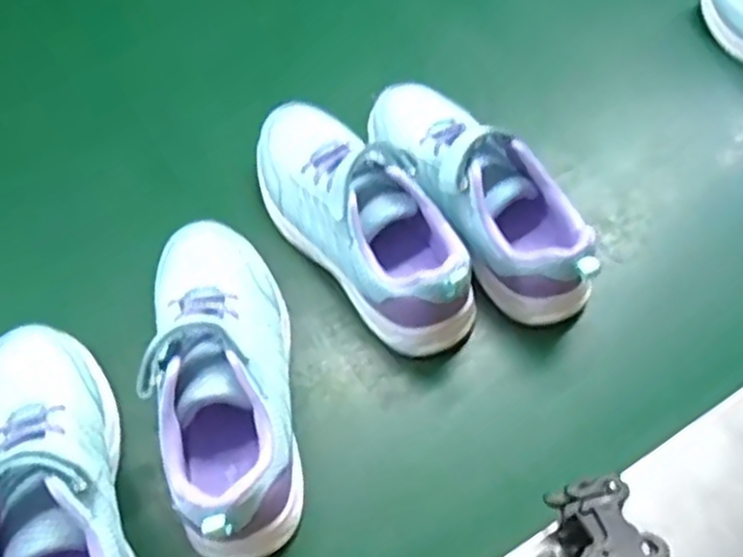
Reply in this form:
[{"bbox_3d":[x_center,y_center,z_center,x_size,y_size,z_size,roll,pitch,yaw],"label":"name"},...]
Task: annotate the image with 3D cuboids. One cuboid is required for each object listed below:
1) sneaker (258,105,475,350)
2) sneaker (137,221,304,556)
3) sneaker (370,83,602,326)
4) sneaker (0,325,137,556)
[{"bbox_3d":[-0.009,-0.050,0.549,0.085,0.082,0.230,-36,68,-19],"label":"sneaker"},{"bbox_3d":[-0.098,0.057,0.479,0.085,0.070,0.229,-6,62,-5],"label":"sneaker"},{"bbox_3d":[0.082,-0.066,0.568,0.079,0.094,0.242,-29,66,-16],"label":"sneaker"},{"bbox_3d":[-0.194,0.130,0.442,0.082,0.084,0.231,-21,64,-13],"label":"sneaker"}]

